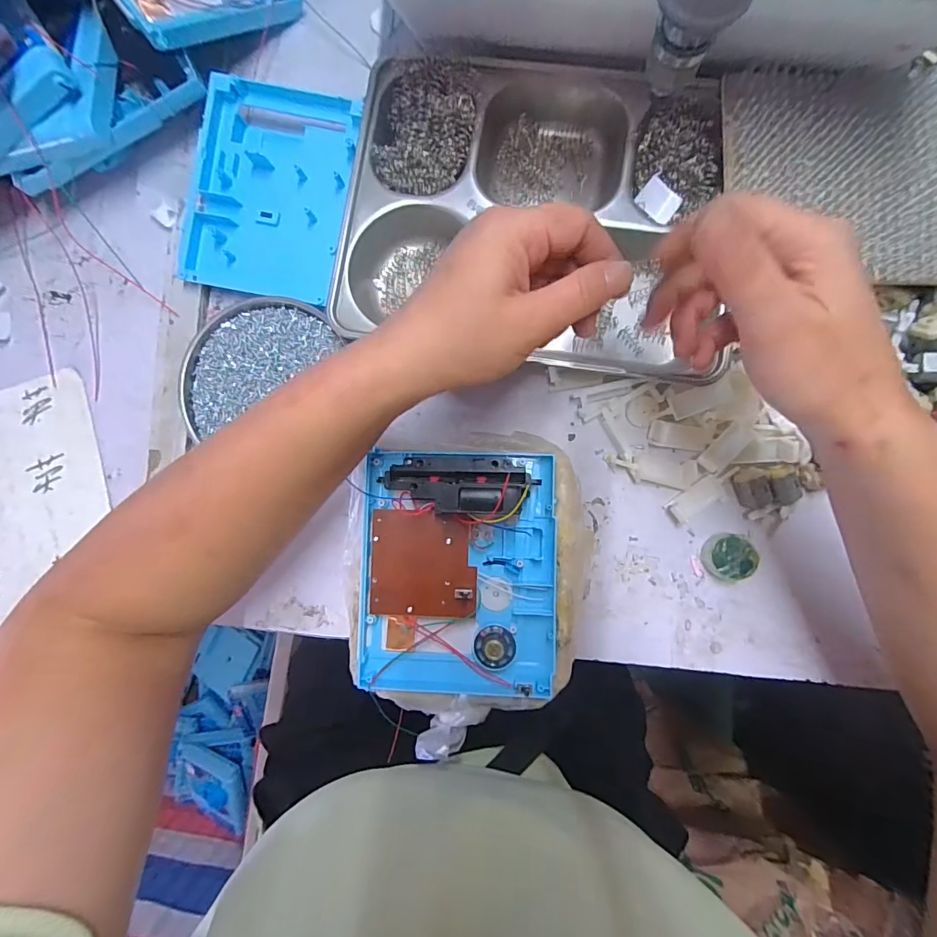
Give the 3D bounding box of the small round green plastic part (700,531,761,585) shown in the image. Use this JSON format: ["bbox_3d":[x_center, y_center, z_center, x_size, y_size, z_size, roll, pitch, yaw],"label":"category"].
[{"bbox_3d":[0.190,0.064,0.331,0.031,0.017,0.034,0,87,4],"label":"small round green plastic part"}]

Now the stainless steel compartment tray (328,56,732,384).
[{"bbox_3d":[0.045,-0.189,0.338,0.264,0.029,0.213,8,88,4],"label":"stainless steel compartment tray"}]

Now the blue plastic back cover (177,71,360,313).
[{"bbox_3d":[-0.157,-0.217,0.358,0.123,0.019,0.158,13,88,5],"label":"blue plastic back cover"}]

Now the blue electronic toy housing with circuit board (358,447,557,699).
[{"bbox_3d":[-0.008,0.072,0.307,0.131,0.036,0.163,1,87,4],"label":"blue electronic toy housing with circuit board"}]

